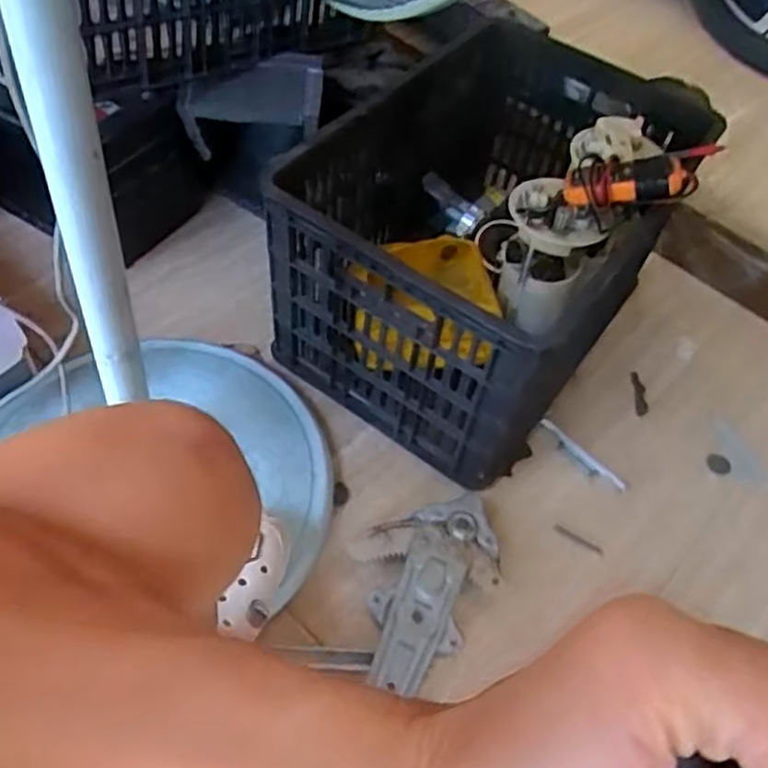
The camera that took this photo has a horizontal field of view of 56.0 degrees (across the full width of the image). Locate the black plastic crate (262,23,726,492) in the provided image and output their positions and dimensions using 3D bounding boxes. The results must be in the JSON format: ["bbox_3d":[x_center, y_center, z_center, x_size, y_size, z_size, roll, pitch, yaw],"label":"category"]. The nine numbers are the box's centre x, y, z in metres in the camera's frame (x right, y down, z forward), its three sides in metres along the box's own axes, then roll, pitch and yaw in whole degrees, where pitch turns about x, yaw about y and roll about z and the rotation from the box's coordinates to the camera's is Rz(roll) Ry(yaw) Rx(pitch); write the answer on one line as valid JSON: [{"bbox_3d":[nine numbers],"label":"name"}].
[{"bbox_3d":[0.137,-0.203,0.896,0.363,0.272,0.528,34,57,19],"label":"black plastic crate"}]

